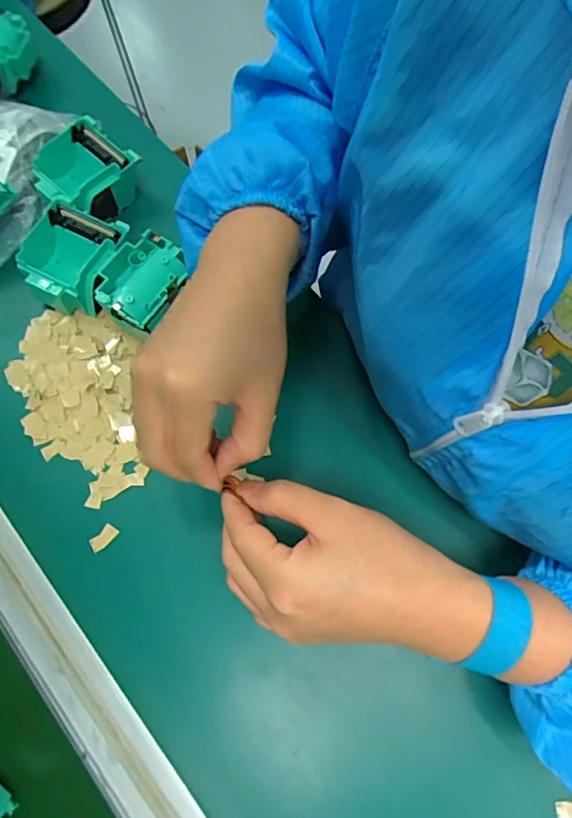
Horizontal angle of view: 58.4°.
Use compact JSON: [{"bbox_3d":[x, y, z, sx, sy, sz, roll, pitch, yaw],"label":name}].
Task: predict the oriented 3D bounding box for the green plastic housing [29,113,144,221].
[{"bbox_3d":[-0.172,-0.201,0.441,0.072,0.036,0.073,41,69,9],"label":"green plastic housing"}]

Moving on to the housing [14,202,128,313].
[{"bbox_3d":[-0.173,-0.122,0.416,0.074,0.035,0.074,25,67,2],"label":"housing"}]

